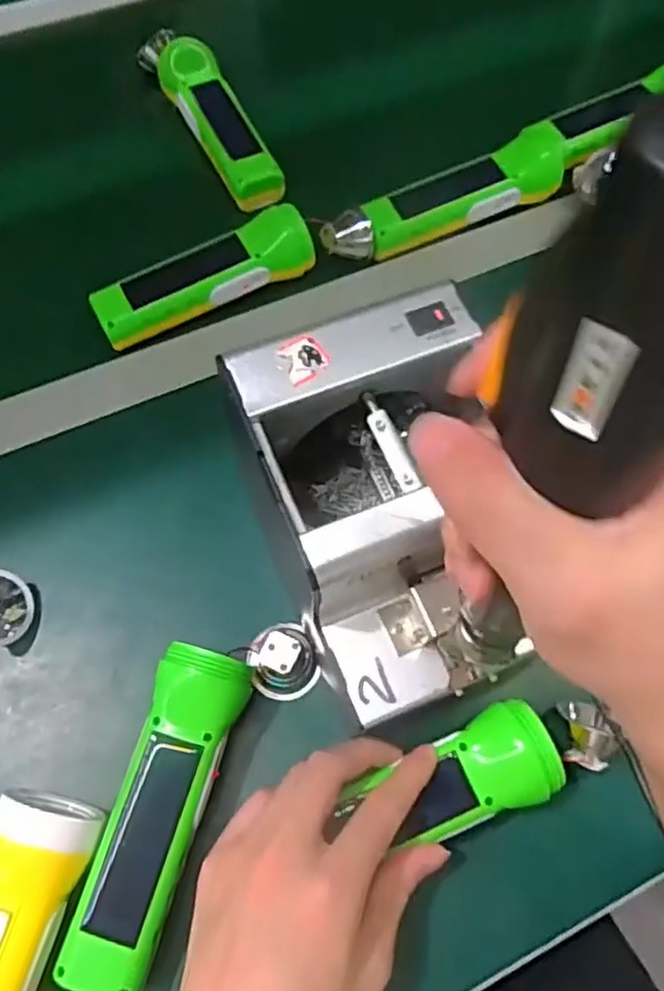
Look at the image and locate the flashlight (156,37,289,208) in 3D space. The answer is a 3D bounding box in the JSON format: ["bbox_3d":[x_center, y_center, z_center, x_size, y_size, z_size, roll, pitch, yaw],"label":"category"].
[{"bbox_3d":[-0.097,-0.313,0.565,0.049,0.043,0.187,-25,66,-11],"label":"flashlight"}]

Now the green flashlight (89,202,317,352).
[{"bbox_3d":[-0.093,-0.162,0.492,0.161,0.036,0.041,-26,66,-11],"label":"green flashlight"}]

